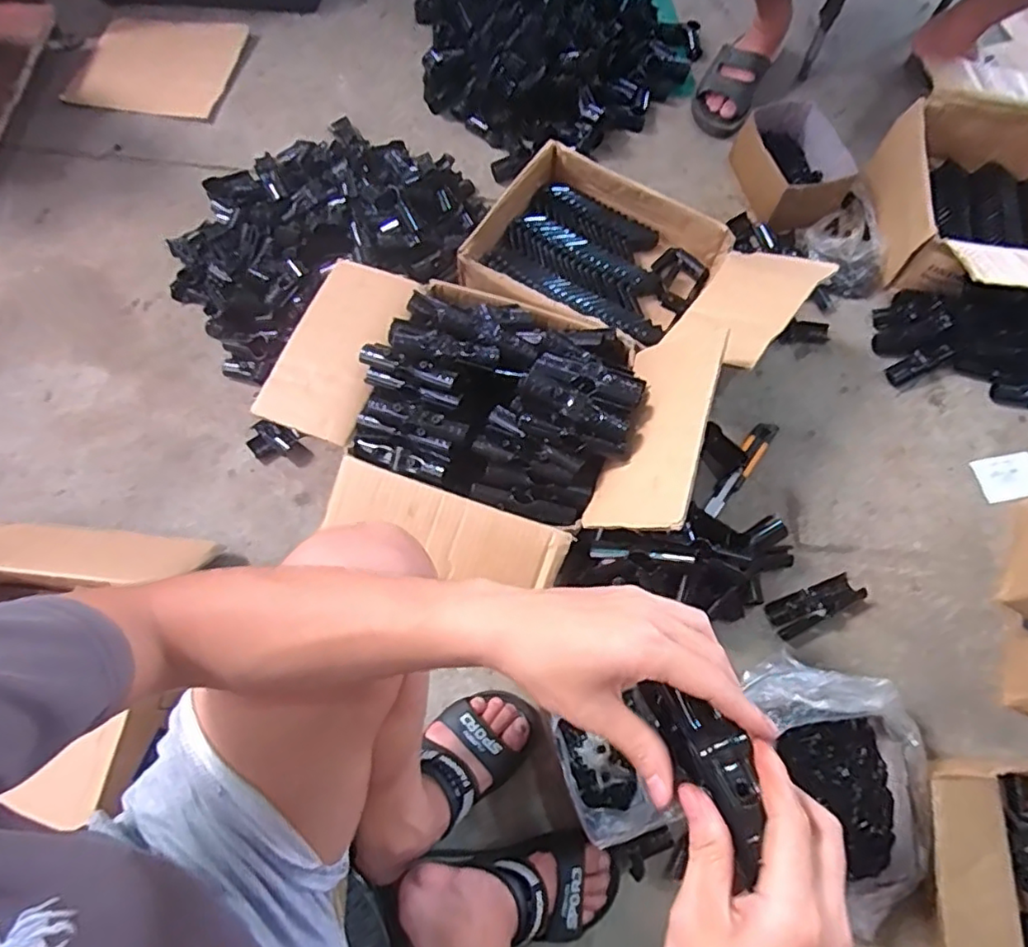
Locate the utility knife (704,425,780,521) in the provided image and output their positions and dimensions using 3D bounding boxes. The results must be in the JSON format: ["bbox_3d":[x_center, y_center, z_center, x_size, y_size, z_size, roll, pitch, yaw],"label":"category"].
[{"bbox_3d":[0.339,-0.006,0.896,0.034,0.017,0.178,35,72,12],"label":"utility knife"}]

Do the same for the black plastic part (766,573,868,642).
[{"bbox_3d":[0.413,0.179,0.819,0.130,0.020,0.050,-21,71,-9],"label":"black plastic part"}]

